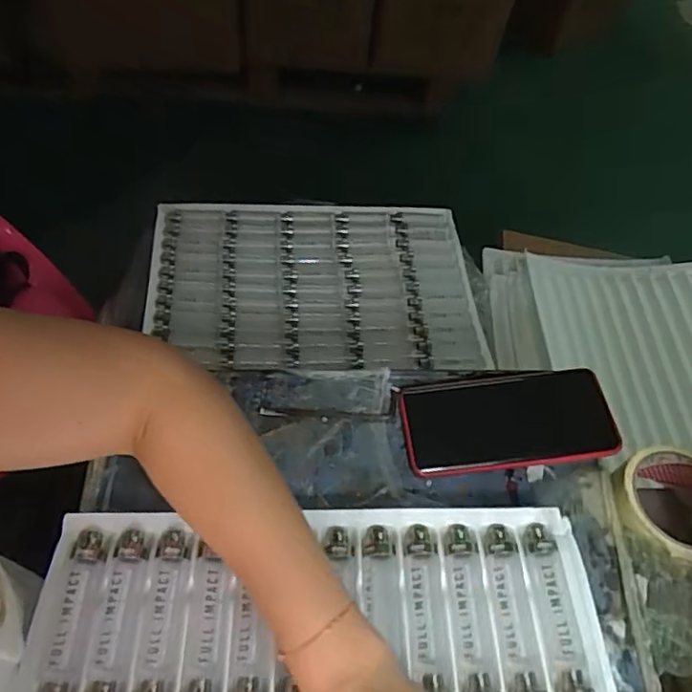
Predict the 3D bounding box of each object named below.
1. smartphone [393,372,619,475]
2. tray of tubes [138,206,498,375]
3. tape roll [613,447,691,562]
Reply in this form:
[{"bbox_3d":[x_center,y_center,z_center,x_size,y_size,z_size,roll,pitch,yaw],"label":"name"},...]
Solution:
[{"bbox_3d":[0.127,0.058,0.461,0.160,0.006,0.079,-8,54,0],"label":"smartphone"},{"bbox_3d":[-0.047,-0.095,0.845,0.457,0.027,0.302,1,56,-5],"label":"tray of tubes"},{"bbox_3d":[0.261,0.133,0.475,0.096,0.049,0.092,2,56,-4],"label":"tape roll"}]

